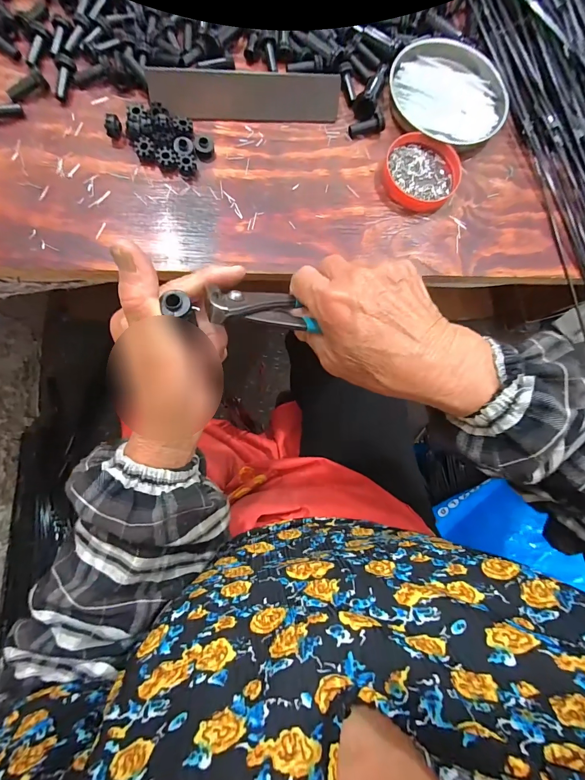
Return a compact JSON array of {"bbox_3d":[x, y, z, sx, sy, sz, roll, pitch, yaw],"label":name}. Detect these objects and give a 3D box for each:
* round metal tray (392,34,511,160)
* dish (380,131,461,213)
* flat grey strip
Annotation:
[{"bbox_3d":[0.173,-0.334,0.387,0.130,0.021,0.137,1,80,-7],"label":"round metal tray"},{"bbox_3d":[0.134,-0.227,0.365,0.077,0.012,0.081,1,80,-7],"label":"dish"},{"bbox_3d":[-0.045,-0.299,0.353,0.186,0.011,0.040,-5,120,-9],"label":"flat grey strip"}]

